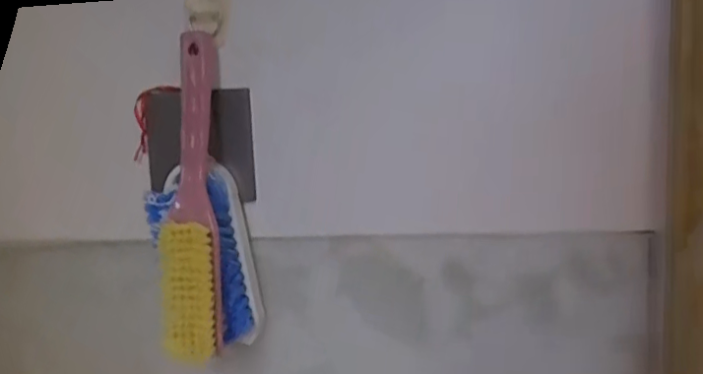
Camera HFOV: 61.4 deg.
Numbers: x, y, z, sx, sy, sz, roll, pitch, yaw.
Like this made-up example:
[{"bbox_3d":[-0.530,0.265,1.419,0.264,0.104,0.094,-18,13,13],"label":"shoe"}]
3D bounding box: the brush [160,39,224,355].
[{"bbox_3d":[-0.111,0.001,0.425,0.035,0.235,0.036,-2,-17,2],"label":"brush"}]

